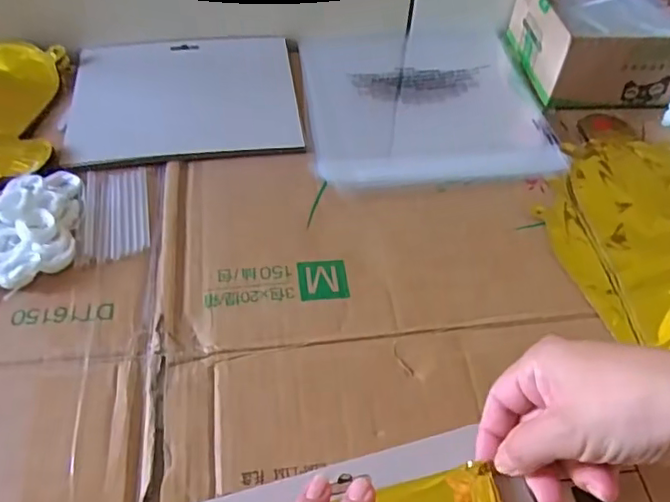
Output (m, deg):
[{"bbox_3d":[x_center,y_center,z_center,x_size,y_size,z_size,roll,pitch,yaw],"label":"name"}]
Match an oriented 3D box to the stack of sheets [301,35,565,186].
[{"bbox_3d":[0.079,-0.142,0.541,0.208,0.008,0.216,-4,52,-6],"label":"stack of sheets"}]

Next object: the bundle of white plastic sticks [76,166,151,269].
[{"bbox_3d":[-0.162,-0.030,0.435,0.047,0.006,0.091,-5,52,-7],"label":"bundle of white plastic sticks"}]

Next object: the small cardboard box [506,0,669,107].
[{"bbox_3d":[0.277,-0.203,0.554,0.191,0.065,0.145,-4,52,-6],"label":"small cardboard box"}]

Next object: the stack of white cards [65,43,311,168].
[{"bbox_3d":[-0.132,-0.137,0.521,0.192,0.006,0.163,-7,52,-8],"label":"stack of white cards"}]

